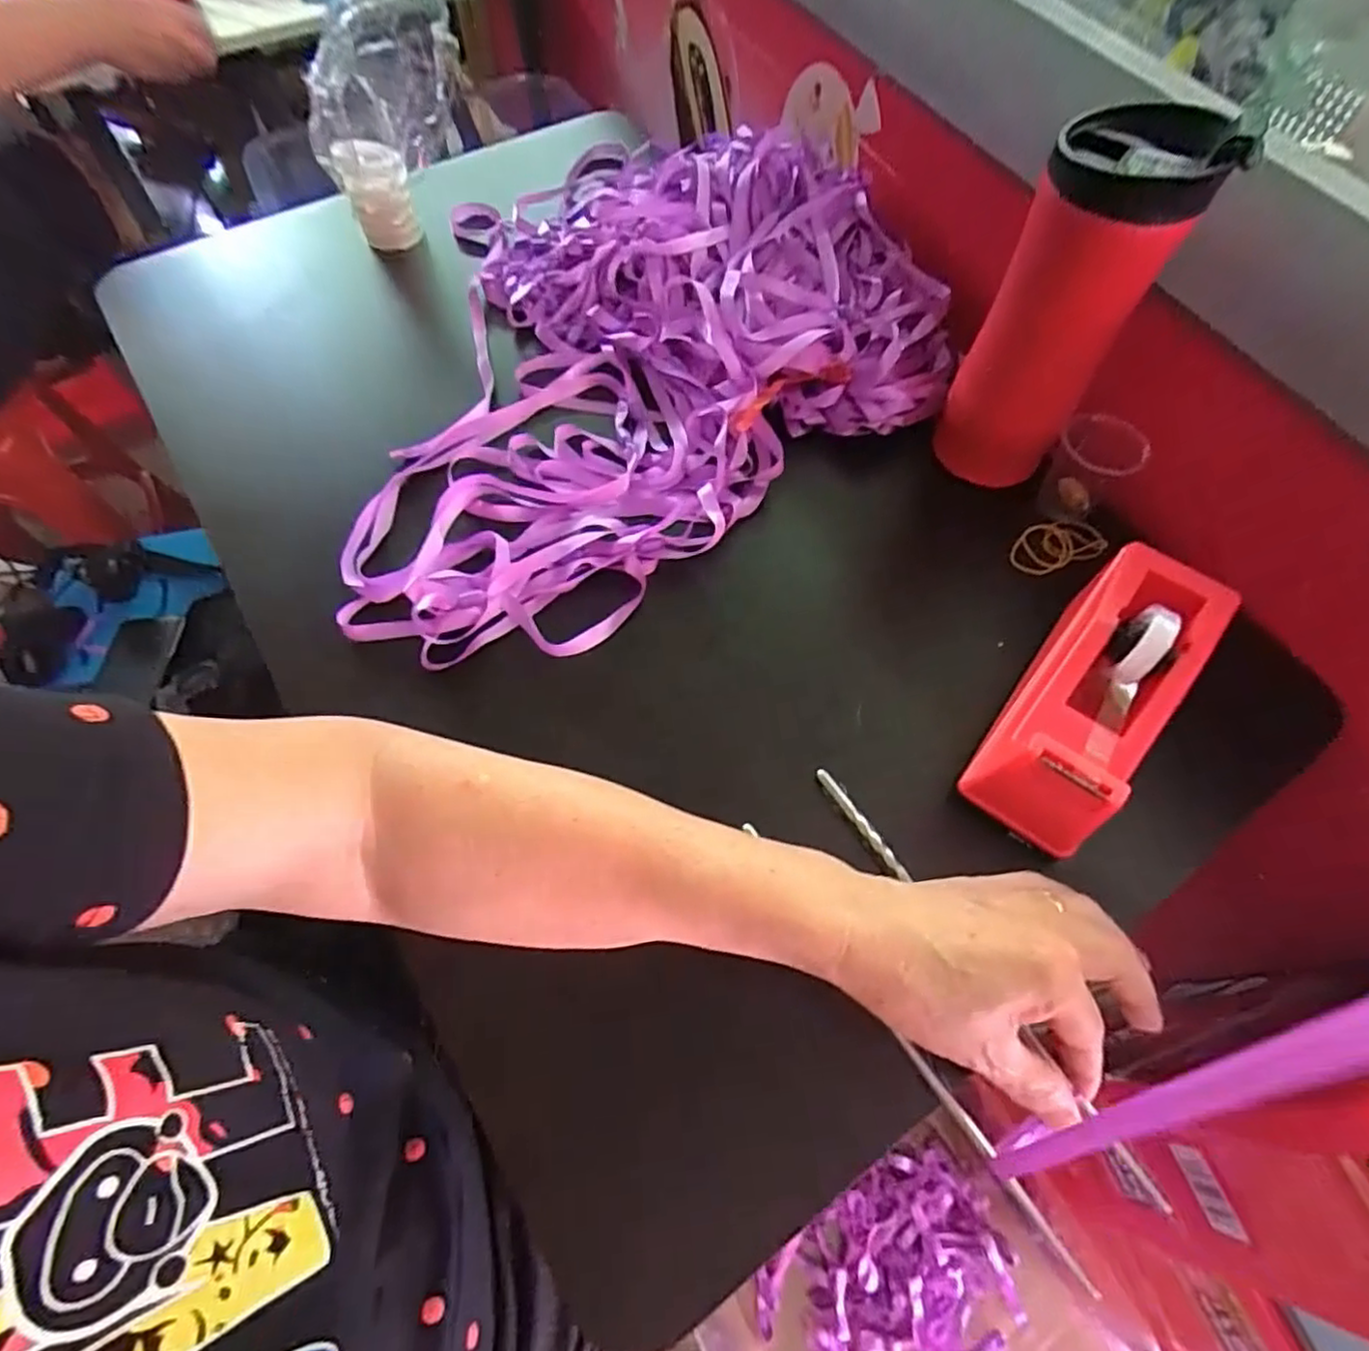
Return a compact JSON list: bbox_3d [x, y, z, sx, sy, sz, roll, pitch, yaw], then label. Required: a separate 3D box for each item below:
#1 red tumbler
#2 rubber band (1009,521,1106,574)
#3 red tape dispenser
[{"bbox_3d":[0.209,-0.203,0.385,0.071,0.189,0.067,0,63,-1],"label":"red tumbler"},{"bbox_3d":[0.234,-0.082,0.437,0.058,0.011,0.031,-17,65,-9],"label":"rubber band"},{"bbox_3d":[0.207,0.007,0.345,0.065,0.060,0.155,35,68,16],"label":"red tape dispenser"}]

